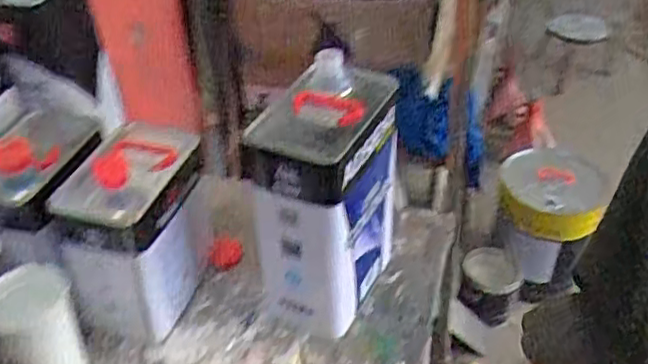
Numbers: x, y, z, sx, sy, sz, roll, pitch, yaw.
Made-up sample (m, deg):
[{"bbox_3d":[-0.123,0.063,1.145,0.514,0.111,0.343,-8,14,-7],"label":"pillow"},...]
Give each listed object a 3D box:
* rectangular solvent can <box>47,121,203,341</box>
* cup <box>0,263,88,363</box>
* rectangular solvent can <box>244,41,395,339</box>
[{"bbox_3d":[-0.211,0.060,0.812,0.103,0.187,0.180,6,40,11],"label":"rectangular solvent can"},{"bbox_3d":[-0.299,0.163,0.727,0.084,0.138,0.074,-19,41,-19],"label":"cup"},{"bbox_3d":[0.006,0.022,0.789,0.113,0.272,0.179,14,42,20],"label":"rectangular solvent can"}]

